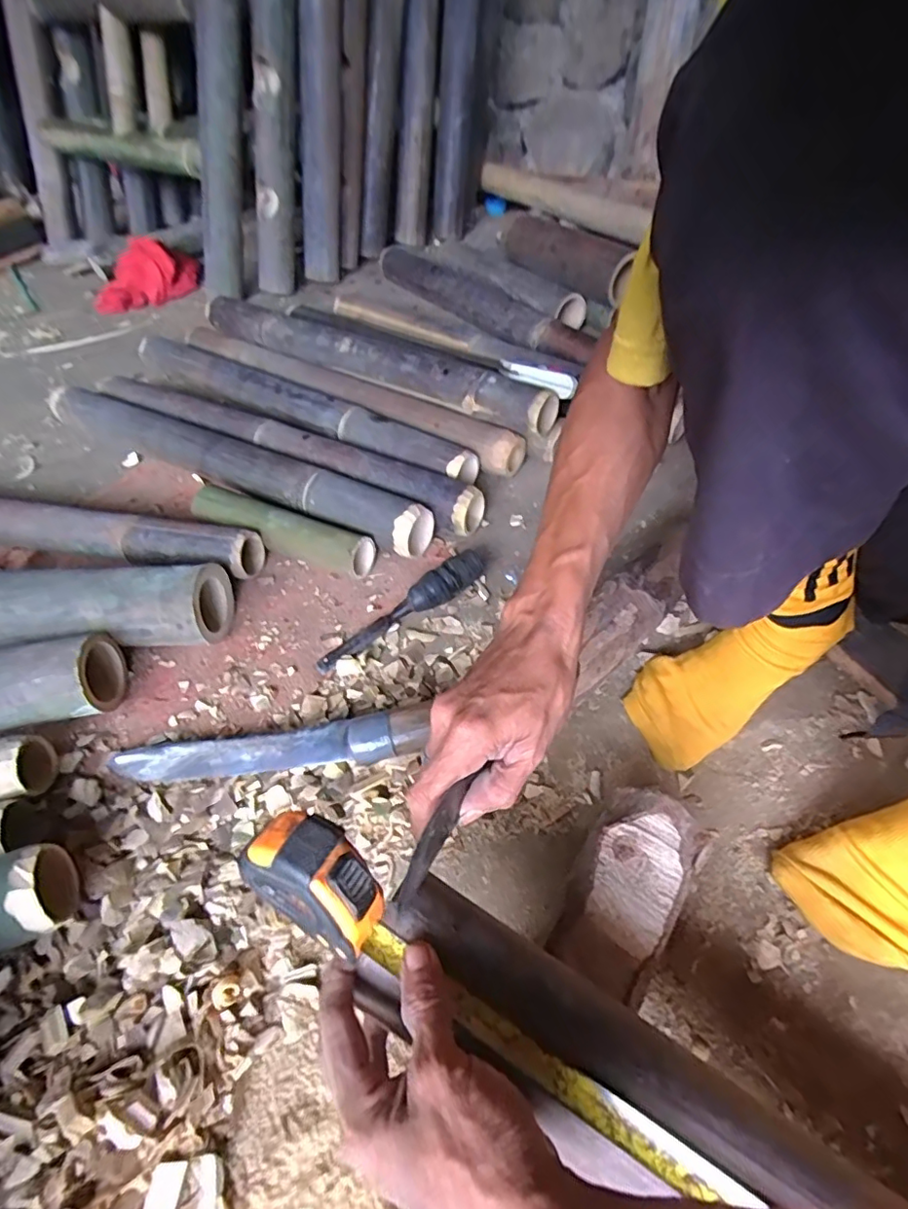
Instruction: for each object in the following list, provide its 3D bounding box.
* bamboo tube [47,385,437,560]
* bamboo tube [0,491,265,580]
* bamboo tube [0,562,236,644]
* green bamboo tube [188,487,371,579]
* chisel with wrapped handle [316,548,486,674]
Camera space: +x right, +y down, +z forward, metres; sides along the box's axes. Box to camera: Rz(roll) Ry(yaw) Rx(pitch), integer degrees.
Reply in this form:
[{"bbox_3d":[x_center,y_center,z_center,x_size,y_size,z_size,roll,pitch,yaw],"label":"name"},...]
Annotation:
[{"bbox_3d":[-0.325,-0.198,0.758,0.666,0.071,0.065,23,55,21],"label":"bamboo tube"},{"bbox_3d":[-0.527,-0.099,0.663,0.637,0.065,0.065,9,51,11],"label":"bamboo tube"},{"bbox_3d":[-0.474,0.019,0.570,0.475,0.089,0.076,-4,50,0],"label":"bamboo tube"},{"bbox_3d":[-0.202,-0.084,0.648,0.233,0.057,0.058,15,53,15],"label":"green bamboo tube"},{"bbox_3d":[-0.054,0.001,0.578,0.206,0.039,0.027,-28,54,-19],"label":"chisel with wrapped handle"}]

